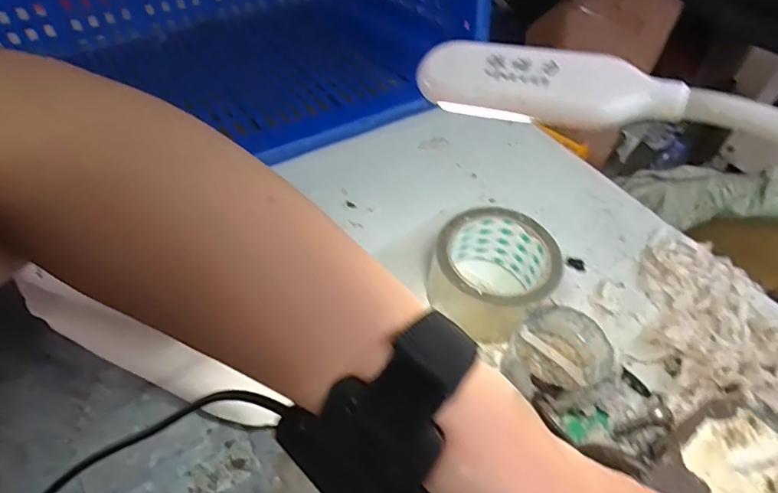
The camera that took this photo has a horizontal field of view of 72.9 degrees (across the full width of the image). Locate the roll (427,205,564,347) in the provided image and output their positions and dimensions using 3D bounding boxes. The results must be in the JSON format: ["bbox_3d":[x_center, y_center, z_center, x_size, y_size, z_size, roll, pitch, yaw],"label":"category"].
[{"bbox_3d":[0.086,0.024,0.443,0.093,0.064,0.093,2,51,-3],"label":"roll"}]

